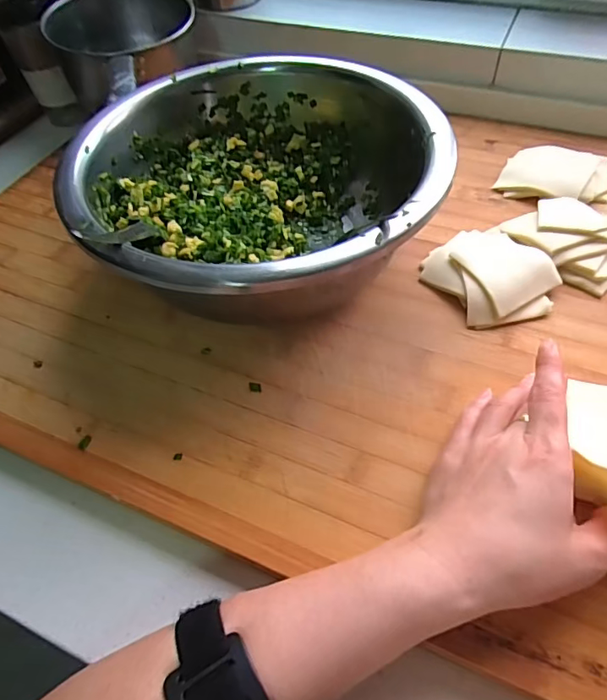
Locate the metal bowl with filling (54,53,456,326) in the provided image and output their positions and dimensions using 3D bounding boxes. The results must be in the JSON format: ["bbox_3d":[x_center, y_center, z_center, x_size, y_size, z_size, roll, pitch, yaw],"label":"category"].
[{"bbox_3d":[-0.029,-0.122,0.381,0.251,0.092,0.237,-2,54,3],"label":"metal bowl with filling"}]

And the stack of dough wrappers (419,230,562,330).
[{"bbox_3d":[0.139,-0.057,0.366,0.077,0.020,0.087,-26,56,-13],"label":"stack of dough wrappers"}]

